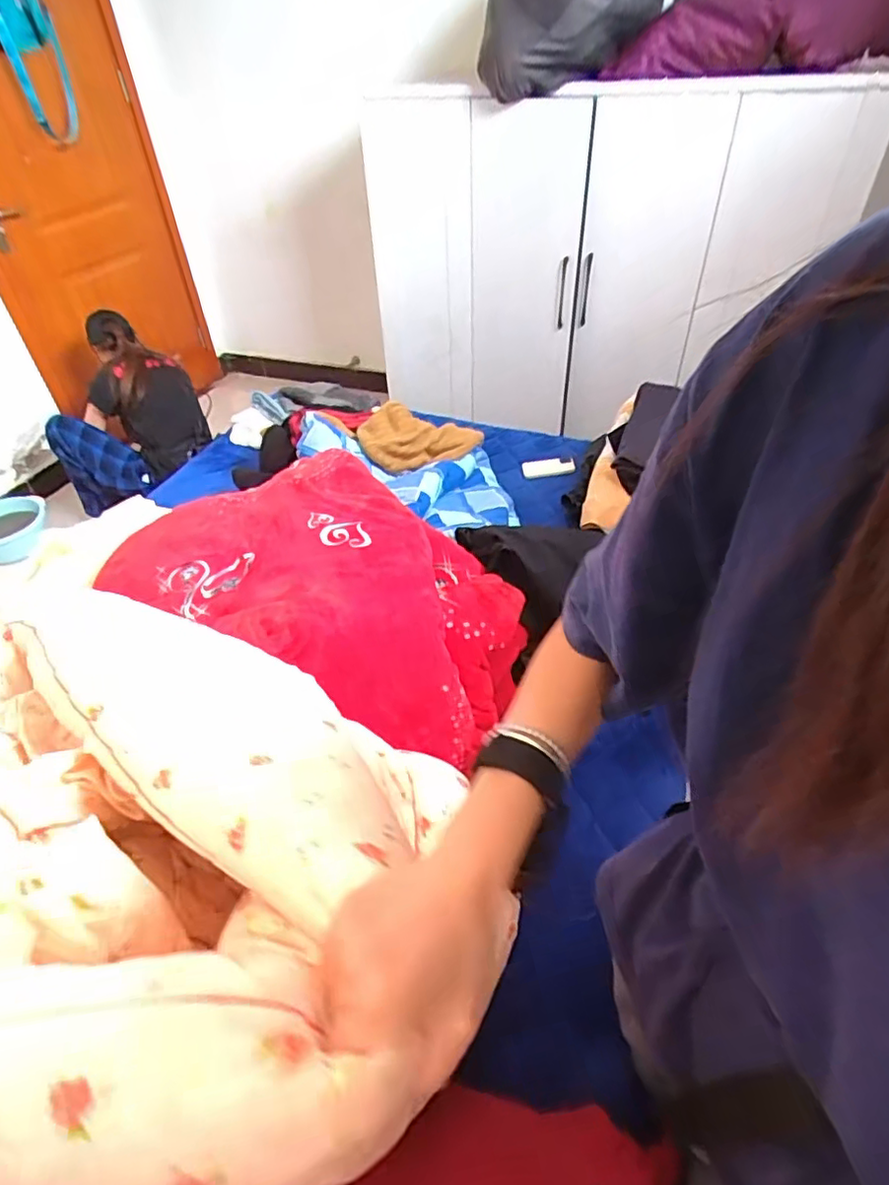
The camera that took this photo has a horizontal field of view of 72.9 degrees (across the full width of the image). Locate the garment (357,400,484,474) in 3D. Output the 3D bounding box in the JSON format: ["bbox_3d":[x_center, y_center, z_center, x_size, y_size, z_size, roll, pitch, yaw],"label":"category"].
[{"bbox_3d":[-0.057,-0.439,1.684,0.361,0.105,0.214,-7,44,-7],"label":"garment"}]

